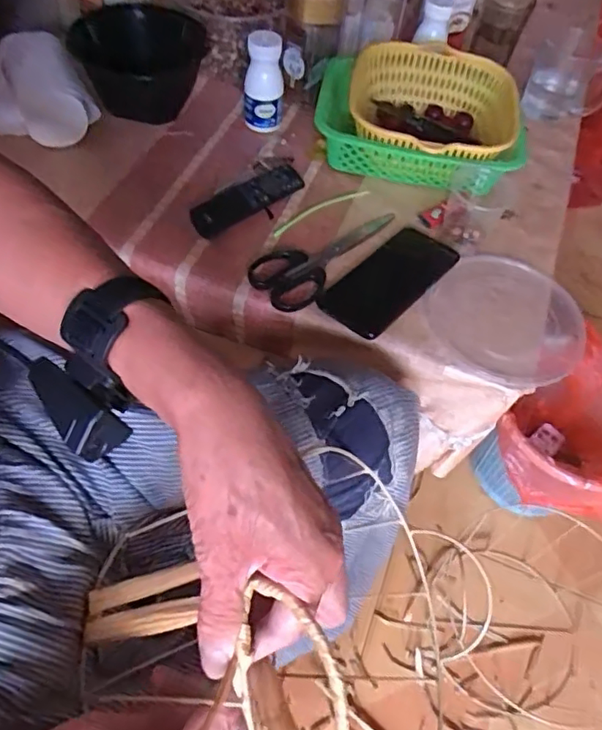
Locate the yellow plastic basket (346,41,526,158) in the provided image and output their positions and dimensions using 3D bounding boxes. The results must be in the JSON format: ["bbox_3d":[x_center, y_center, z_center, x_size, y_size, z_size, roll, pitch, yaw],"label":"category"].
[{"bbox_3d":[0.161,-0.309,0.709,0.210,0.075,0.199,14,57,4],"label":"yellow plastic basket"}]

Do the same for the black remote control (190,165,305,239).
[{"bbox_3d":[-0.061,-0.193,0.656,0.149,0.014,0.047,-35,67,-25],"label":"black remote control"}]

